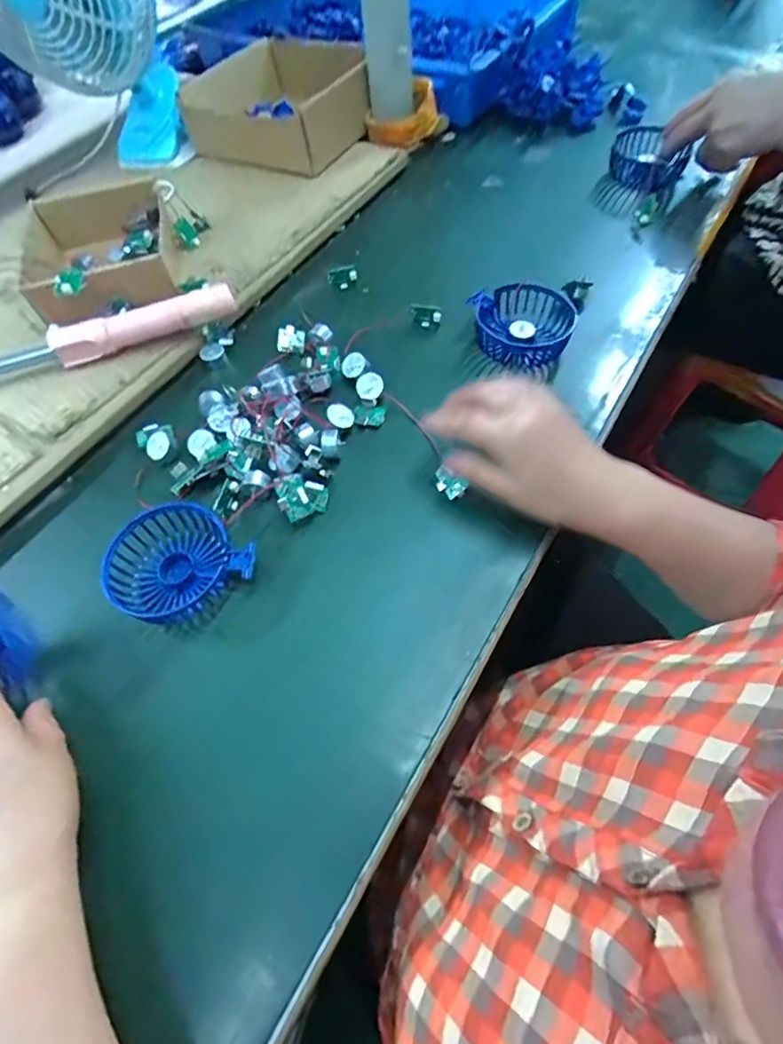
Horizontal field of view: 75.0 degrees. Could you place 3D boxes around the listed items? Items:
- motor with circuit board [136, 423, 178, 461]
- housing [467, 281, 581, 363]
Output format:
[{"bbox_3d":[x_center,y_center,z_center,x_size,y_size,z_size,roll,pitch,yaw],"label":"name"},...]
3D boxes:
[{"bbox_3d":[-0.210,-0.074,0.456,0.032,0.017,0.045,-32,61,-14],"label":"motor with circuit board"},{"bbox_3d":[0.122,-0.187,0.489,0.093,0.034,0.082,26,65,20],"label":"housing"}]

